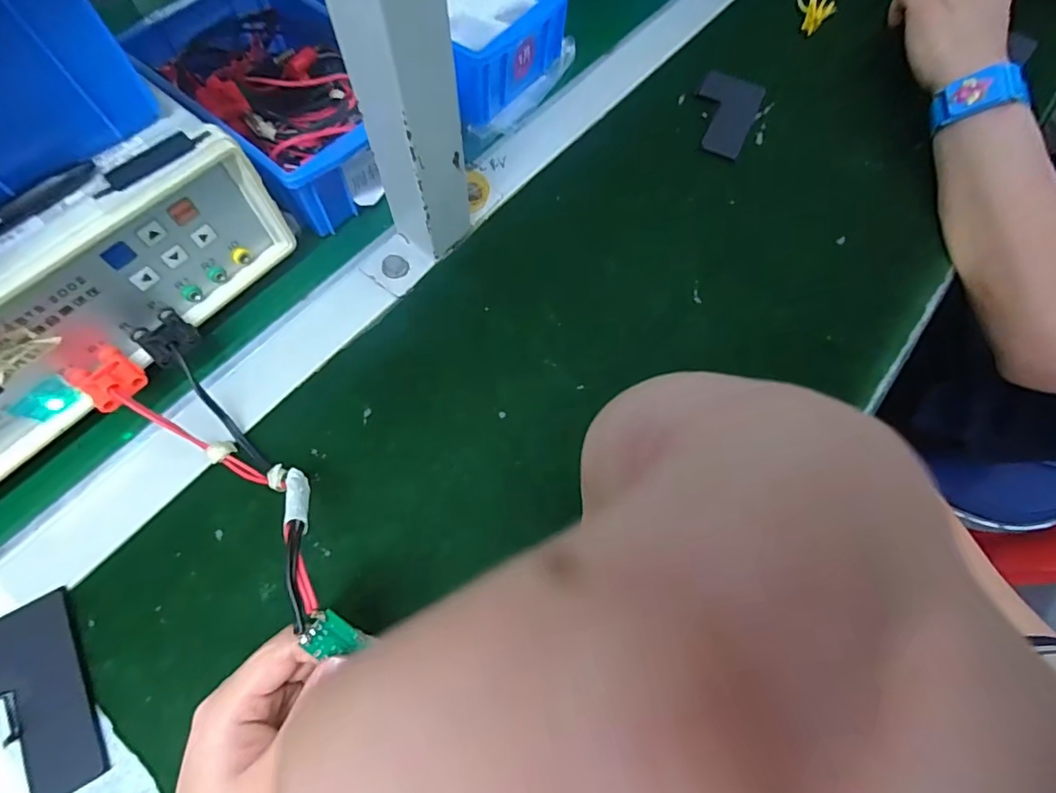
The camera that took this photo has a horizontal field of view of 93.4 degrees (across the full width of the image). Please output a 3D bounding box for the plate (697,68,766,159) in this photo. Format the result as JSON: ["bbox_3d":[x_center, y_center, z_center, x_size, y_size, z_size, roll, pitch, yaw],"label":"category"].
[{"bbox_3d":[0.170,-0.247,0.432,0.052,0.009,0.094,24,69,8],"label":"plate"}]

